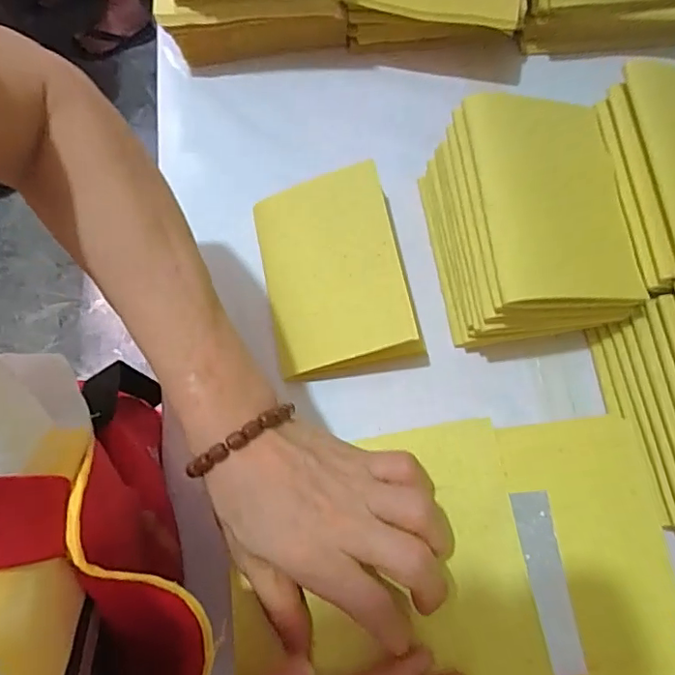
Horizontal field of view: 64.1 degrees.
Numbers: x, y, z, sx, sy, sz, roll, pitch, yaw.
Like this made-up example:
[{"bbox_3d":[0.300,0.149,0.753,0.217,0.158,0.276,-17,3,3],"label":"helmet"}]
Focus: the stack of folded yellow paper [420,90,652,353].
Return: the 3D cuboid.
[{"bbox_3d":[0.145,-0.088,0.414,0.117,0.091,0.165,-8,72,-2],"label":"stack of folded yellow paper"}]

